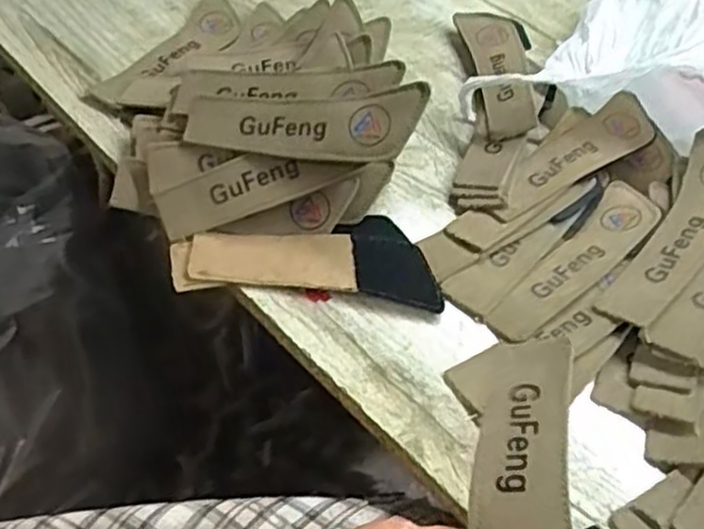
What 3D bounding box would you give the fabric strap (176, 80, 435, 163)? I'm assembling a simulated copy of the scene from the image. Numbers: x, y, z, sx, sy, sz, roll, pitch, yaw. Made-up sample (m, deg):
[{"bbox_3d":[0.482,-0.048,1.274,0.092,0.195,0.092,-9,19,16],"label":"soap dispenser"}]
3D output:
[{"bbox_3d":[-0.032,-0.085,0.458,0.154,0.010,0.043,2,76,18],"label":"fabric strap"}]

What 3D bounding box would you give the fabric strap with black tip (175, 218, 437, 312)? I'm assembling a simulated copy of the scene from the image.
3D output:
[{"bbox_3d":[-0.027,-0.007,0.465,0.162,0.013,0.063,5,51,-1],"label":"fabric strap with black tip"}]

